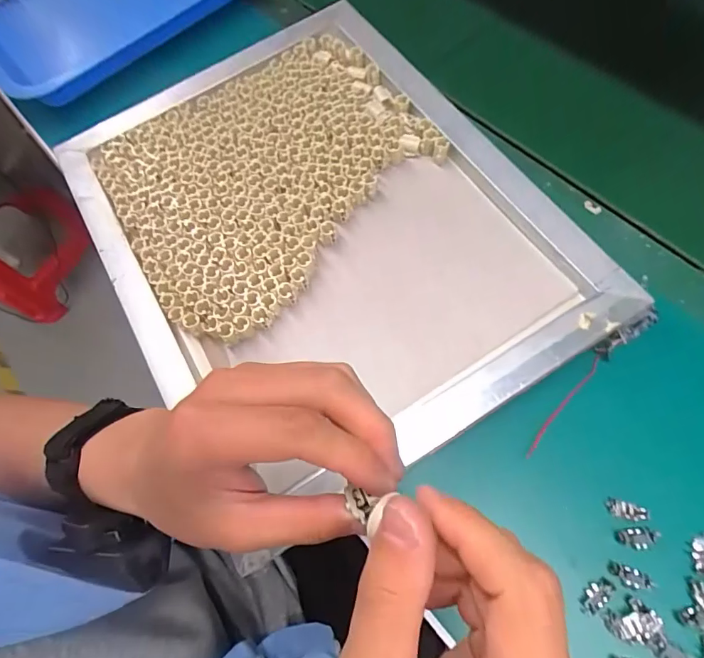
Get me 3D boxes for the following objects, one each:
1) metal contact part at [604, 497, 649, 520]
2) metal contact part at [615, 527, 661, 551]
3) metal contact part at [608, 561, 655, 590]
[{"bbox_3d":[0.190,0.125,0.298,0.027,0.004,0.011,13,69,10],"label":"metal contact part"},{"bbox_3d":[0.194,0.142,0.294,0.027,0.004,0.013,-6,67,3],"label":"metal contact part"},{"bbox_3d":[0.184,0.164,0.286,0.027,0.004,0.012,18,67,12],"label":"metal contact part"}]

